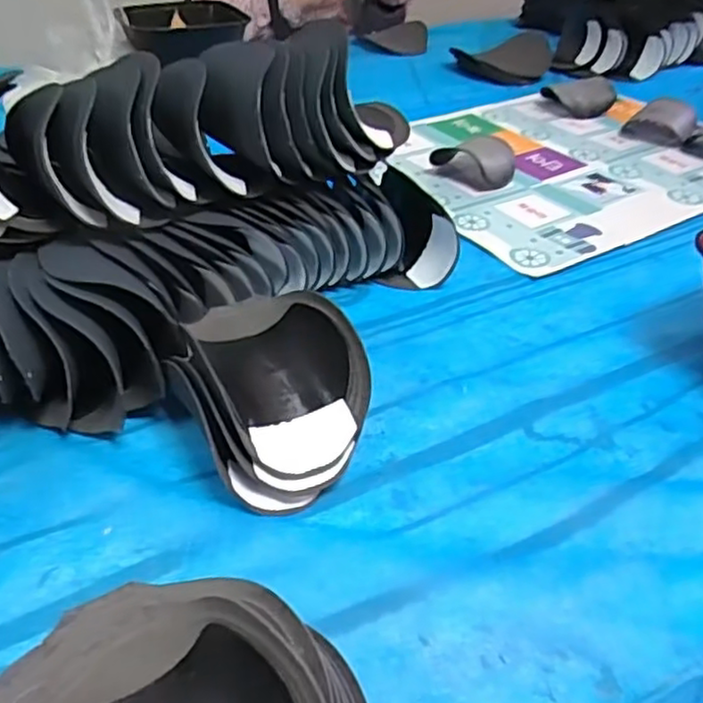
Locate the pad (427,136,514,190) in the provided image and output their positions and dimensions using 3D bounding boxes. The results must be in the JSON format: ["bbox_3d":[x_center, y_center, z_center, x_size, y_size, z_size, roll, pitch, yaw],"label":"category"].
[{"bbox_3d":[0.156,-0.228,0.824,0.096,0.038,0.086,-30,47,-34],"label":"pad"}]

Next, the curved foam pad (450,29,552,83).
[{"bbox_3d":[0.261,-0.513,1.200,0.170,0.043,0.176,9,38,10],"label":"curved foam pad"}]

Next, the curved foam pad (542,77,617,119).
[{"bbox_3d":[0.334,-0.374,1.015,0.100,0.042,0.051,4,37,4],"label":"curved foam pad"}]

